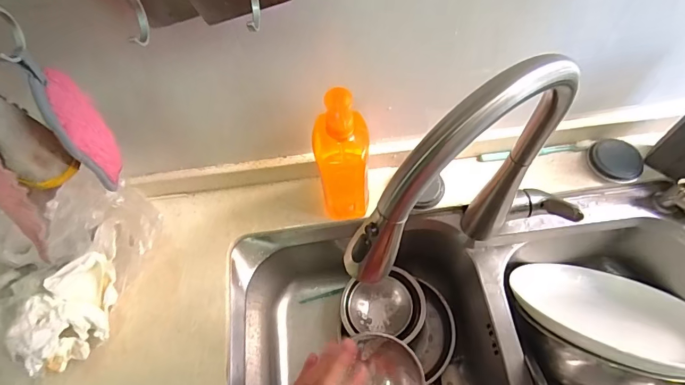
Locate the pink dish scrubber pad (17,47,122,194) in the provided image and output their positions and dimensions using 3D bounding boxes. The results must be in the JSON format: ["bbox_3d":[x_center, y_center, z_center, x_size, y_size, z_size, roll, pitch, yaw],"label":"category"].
[{"bbox_3d":[-0.230,-0.061,0.356,0.014,0.141,0.070,-16,62,-5],"label":"pink dish scrubber pad"}]

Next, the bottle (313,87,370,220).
[{"bbox_3d":[0.002,-0.037,0.571,0.069,0.246,0.063,-8,62,0],"label":"bottle"}]

